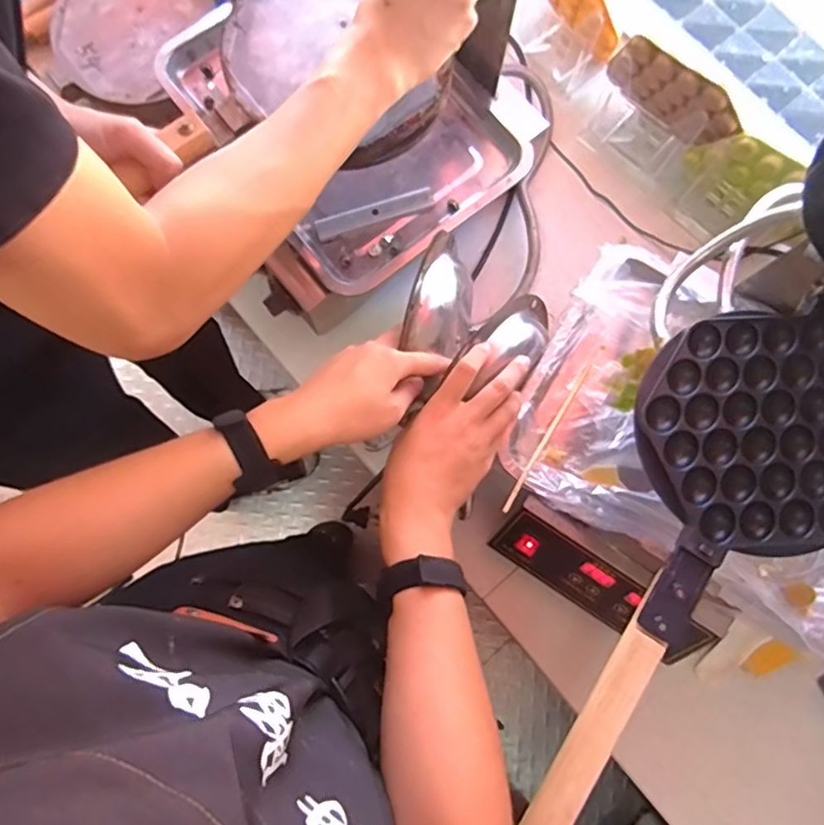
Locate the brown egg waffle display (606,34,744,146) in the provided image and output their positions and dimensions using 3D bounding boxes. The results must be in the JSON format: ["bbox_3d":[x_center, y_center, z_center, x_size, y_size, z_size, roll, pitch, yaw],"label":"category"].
[{"bbox_3d":[0.278,-0.342,0.643,0.029,0.093,0.155,-40,81,-8],"label":"brown egg waffle display"}]

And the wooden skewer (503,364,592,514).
[{"bbox_3d":[0.128,0.020,0.553,0.007,0.011,0.167,32,80,6],"label":"wooden skewer"}]

